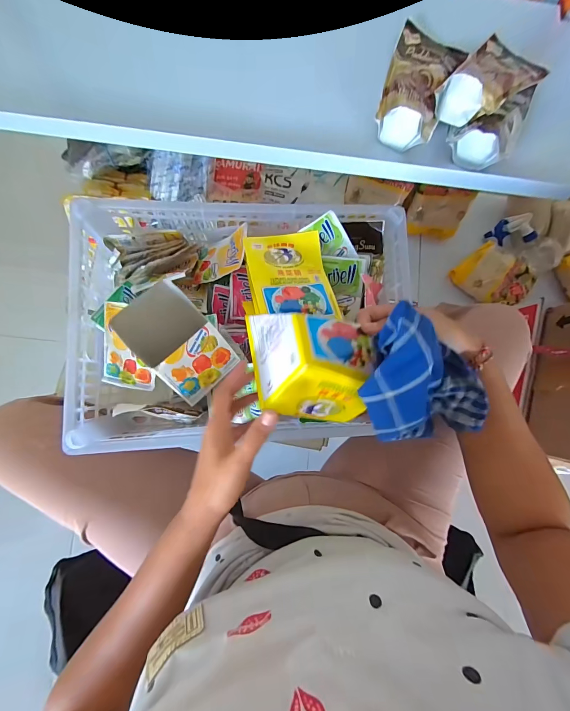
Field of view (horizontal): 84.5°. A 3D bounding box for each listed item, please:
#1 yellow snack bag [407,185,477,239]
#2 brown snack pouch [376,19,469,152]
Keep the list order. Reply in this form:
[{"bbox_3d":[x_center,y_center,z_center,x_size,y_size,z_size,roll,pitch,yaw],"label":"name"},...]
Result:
[{"bbox_3d":[0.388,-0.364,0.799,0.136,0.119,0.025,11,43,0],"label":"yellow snack bag"},{"bbox_3d":[0.168,-0.347,0.394,0.084,0.043,0.159,24,83,-3],"label":"brown snack pouch"}]

